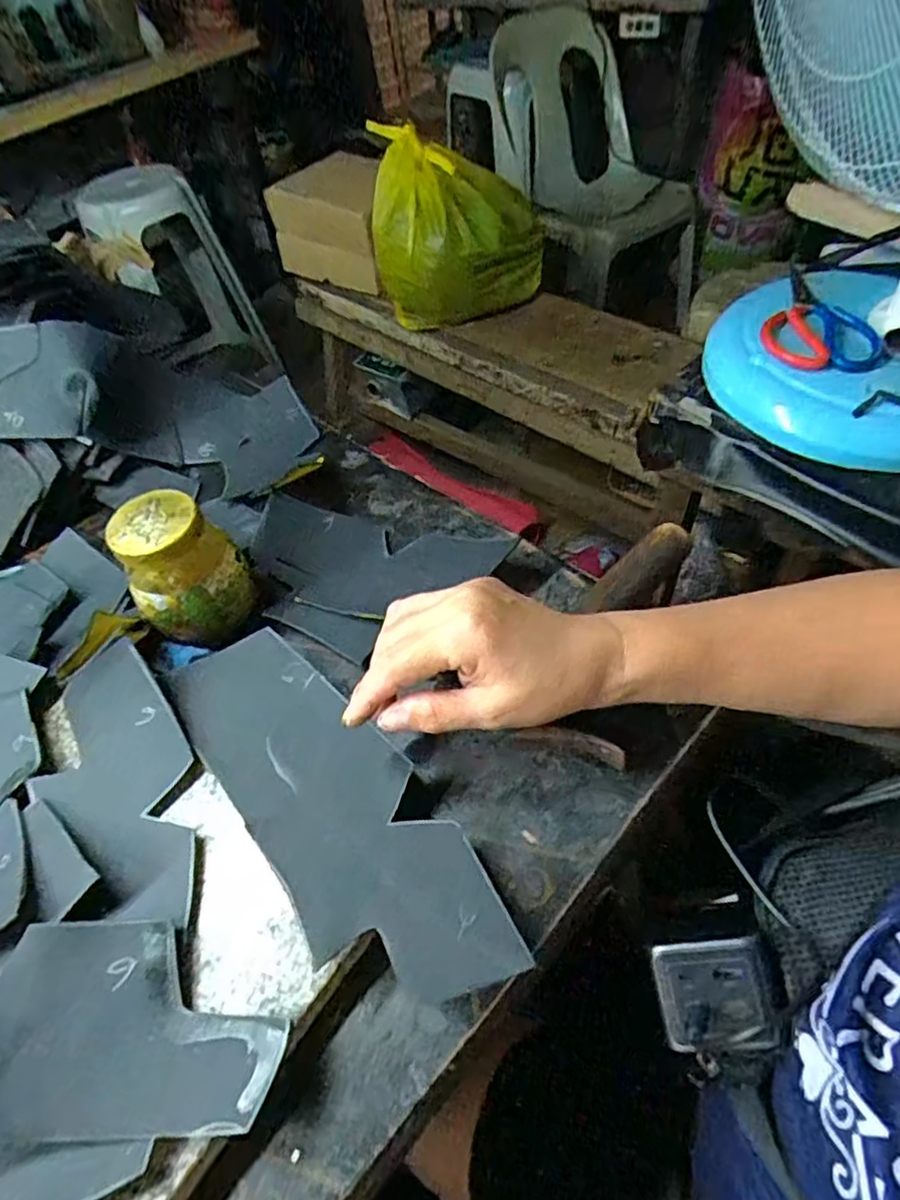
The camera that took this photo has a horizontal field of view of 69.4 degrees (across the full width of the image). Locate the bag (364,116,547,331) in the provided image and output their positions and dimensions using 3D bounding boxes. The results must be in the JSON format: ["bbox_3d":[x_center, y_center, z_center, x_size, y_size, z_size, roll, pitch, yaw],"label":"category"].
[{"bbox_3d":[0.017,-0.642,1.126,0.288,0.254,0.208,-3,51,7],"label":"bag"}]

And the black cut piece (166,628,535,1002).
[{"bbox_3d":[-0.065,0.099,0.334,0.082,0.022,0.241,-36,53,-24],"label":"black cut piece"}]

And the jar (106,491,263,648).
[{"bbox_3d":[-0.169,-0.021,0.414,0.073,0.073,0.071,35,64,26],"label":"jar"}]

